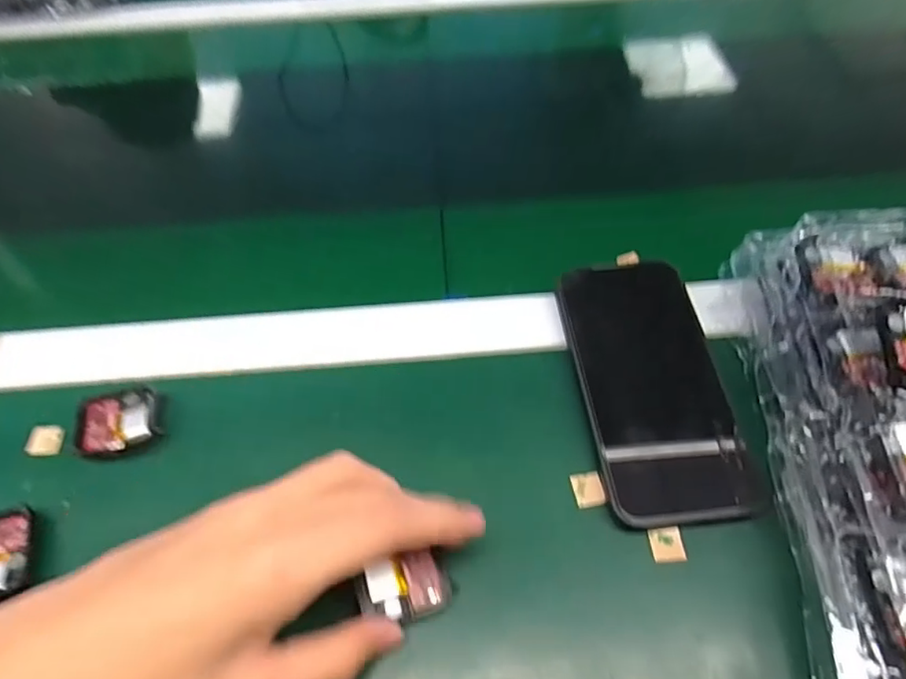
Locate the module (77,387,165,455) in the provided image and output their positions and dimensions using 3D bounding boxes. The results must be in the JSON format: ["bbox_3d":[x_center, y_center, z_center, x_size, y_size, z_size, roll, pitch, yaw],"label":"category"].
[{"bbox_3d":[-0.187,0.047,0.324,0.042,0.009,0.036,-20,56,-12],"label":"module"}]

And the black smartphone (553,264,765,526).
[{"bbox_3d":[0.109,0.022,0.323,0.074,0.009,0.158,-5,54,-2],"label":"black smartphone"}]

